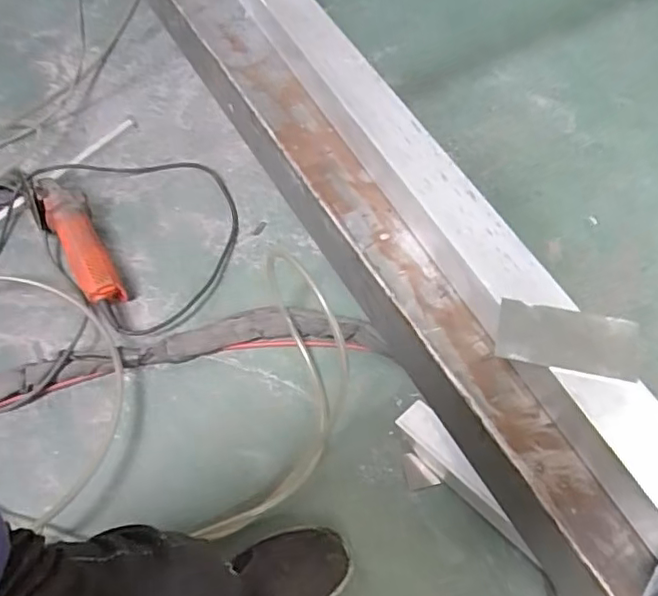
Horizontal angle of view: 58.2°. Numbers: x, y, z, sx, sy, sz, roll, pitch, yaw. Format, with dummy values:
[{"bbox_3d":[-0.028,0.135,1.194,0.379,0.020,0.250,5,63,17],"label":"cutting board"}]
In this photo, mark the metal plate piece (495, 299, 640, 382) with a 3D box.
[{"bbox_3d":[0.178,0.030,0.443,0.099,0.006,0.049,9,67,11],"label":"metal plate piece"}]

